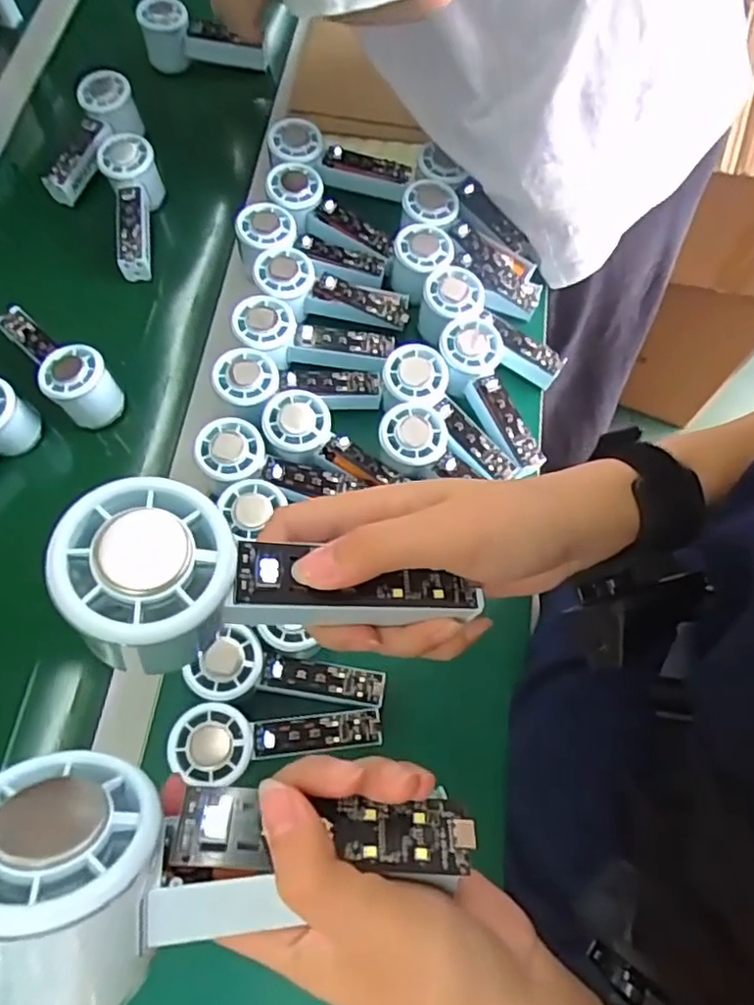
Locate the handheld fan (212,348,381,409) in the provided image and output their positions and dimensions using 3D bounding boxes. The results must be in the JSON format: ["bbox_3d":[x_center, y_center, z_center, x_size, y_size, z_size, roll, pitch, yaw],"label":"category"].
[{"bbox_3d":[-0.073,-0.106,0.597,0.151,0.037,0.060,3,66,-17],"label":"handheld fan"}]

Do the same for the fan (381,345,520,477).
[{"bbox_3d":[0.060,-0.076,0.594,0.057,0.047,0.147,-41,89,-16],"label":"fan"}]

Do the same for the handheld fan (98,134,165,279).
[{"bbox_3d":[-0.260,-0.309,0.689,0.055,0.053,0.153,-3,81,-2],"label":"handheld fan"}]

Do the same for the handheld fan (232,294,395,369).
[{"bbox_3d":[-0.061,-0.152,0.616,0.146,0.043,0.061,9,67,-13],"label":"handheld fan"}]

